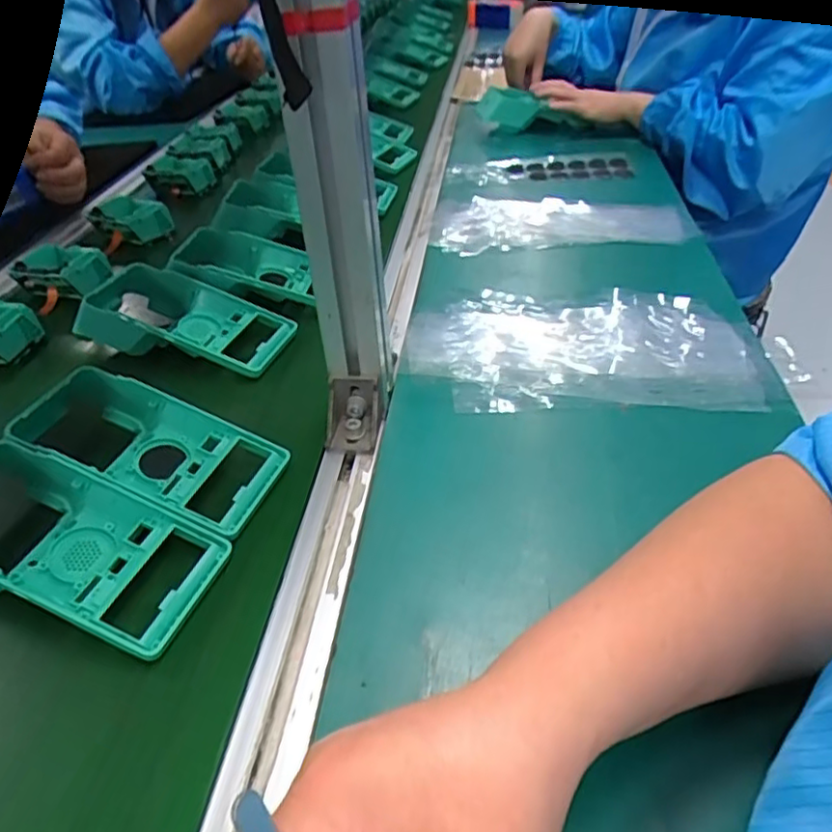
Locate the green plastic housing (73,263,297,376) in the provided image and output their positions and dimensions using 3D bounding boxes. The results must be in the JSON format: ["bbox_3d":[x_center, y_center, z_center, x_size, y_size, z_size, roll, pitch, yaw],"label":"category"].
[{"bbox_3d":[-0.213,-0.091,0.575,0.196,0.054,0.092,9,41,15],"label":"green plastic housing"}]

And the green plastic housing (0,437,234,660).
[{"bbox_3d":[-0.221,0.075,0.378,0.198,0.051,0.090,11,42,17],"label":"green plastic housing"}]

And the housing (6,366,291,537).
[{"bbox_3d":[-0.190,0.020,0.436,0.186,0.049,0.085,11,42,17],"label":"housing"}]

